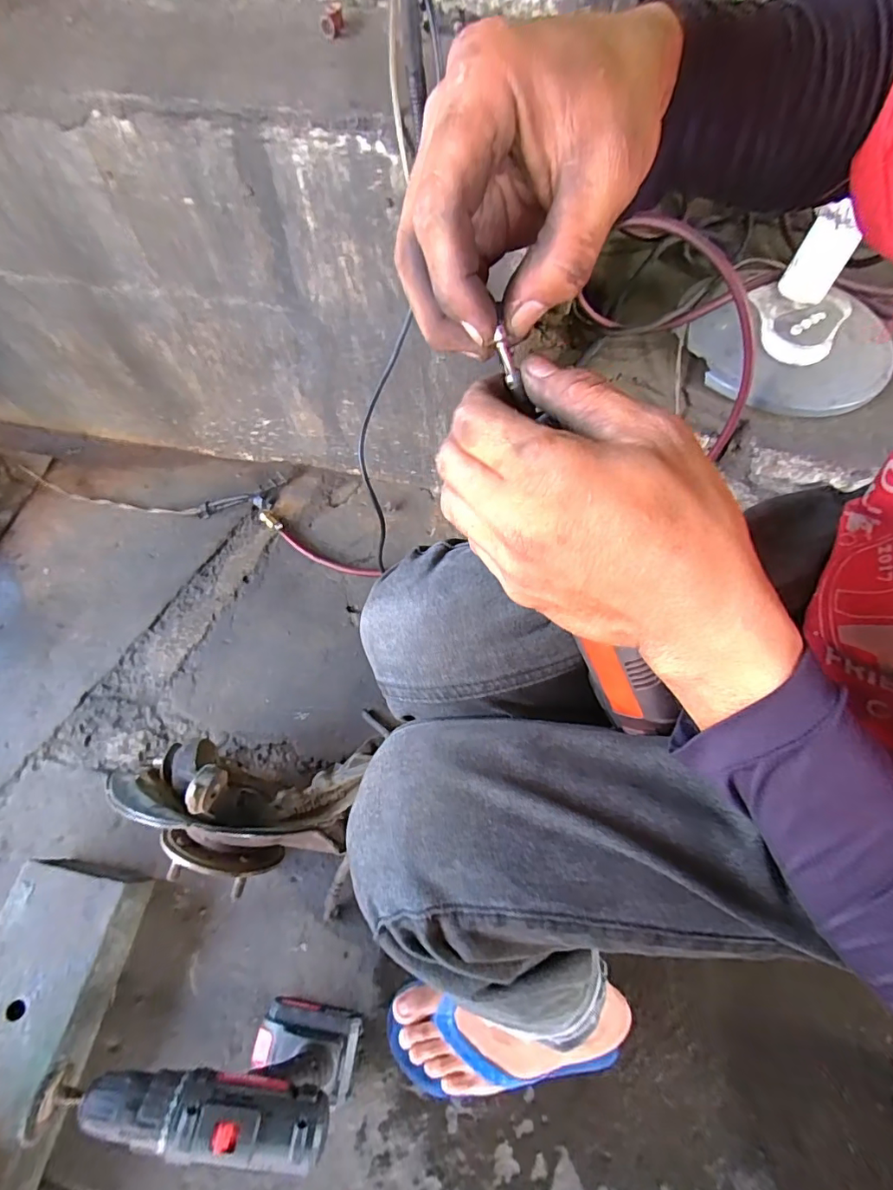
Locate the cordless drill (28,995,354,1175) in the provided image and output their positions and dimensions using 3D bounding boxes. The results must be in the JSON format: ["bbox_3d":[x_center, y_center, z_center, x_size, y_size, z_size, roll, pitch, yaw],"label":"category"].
[{"bbox_3d":[-0.198,0.440,0.459,0.205,0.218,0.063,5,63,4],"label":"cordless drill"}]

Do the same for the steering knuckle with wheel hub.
[{"bbox_3d":[-0.224,0.238,0.549,0.270,0.234,0.156,1,63,1],"label":"steering knuckle with wheel hub"}]

